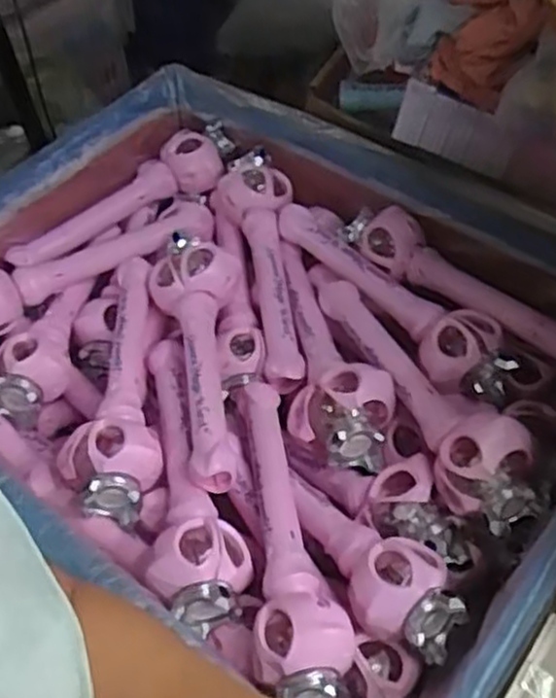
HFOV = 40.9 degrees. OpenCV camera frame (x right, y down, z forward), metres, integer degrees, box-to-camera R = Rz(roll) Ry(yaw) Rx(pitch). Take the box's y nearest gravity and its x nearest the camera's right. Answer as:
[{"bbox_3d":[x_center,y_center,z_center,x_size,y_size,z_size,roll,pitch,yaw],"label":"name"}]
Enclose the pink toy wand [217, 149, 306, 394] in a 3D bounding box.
[{"bbox_3d":[-0.015,-0.110,0.962,0.096,0.075,0.346,-8,54,-2],"label":"pink toy wand"}]

